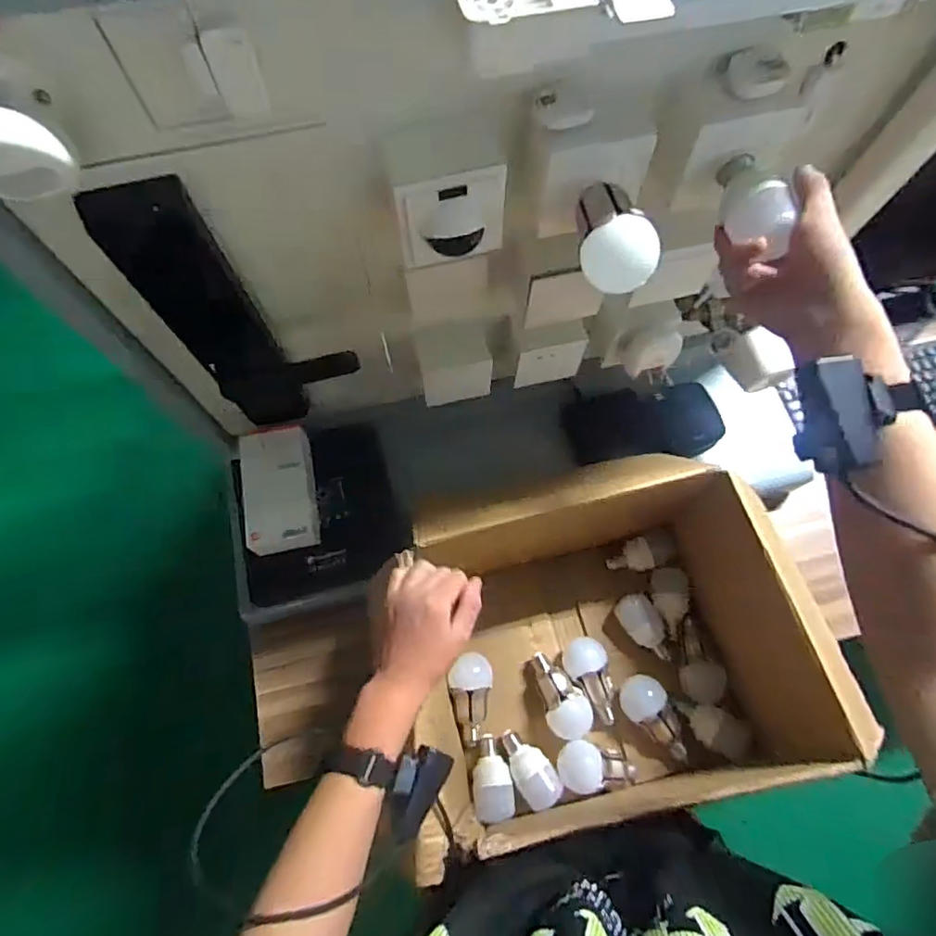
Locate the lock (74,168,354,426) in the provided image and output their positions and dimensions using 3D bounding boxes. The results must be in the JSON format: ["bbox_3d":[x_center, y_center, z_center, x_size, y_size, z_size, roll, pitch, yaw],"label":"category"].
[{"bbox_3d":[-0.216,-0.137,0.584,0.134,0.332,0.049,-24,72,-8],"label":"lock"}]

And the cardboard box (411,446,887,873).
[{"bbox_3d":[0.147,0.215,0.685,0.398,0.256,0.361,-12,71,-4],"label":"cardboard box"}]

